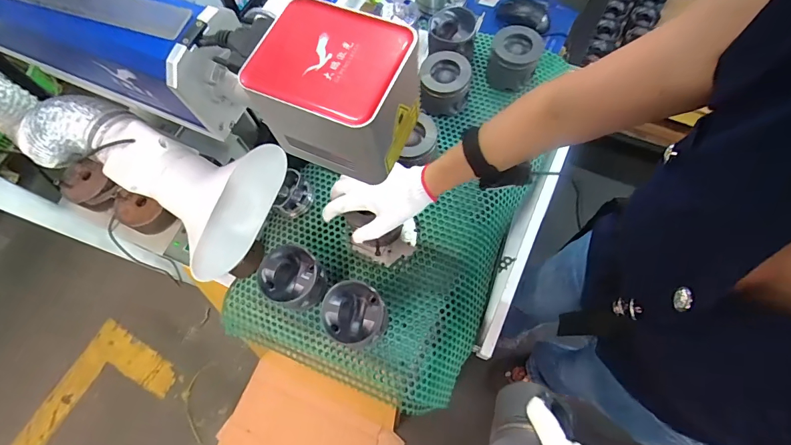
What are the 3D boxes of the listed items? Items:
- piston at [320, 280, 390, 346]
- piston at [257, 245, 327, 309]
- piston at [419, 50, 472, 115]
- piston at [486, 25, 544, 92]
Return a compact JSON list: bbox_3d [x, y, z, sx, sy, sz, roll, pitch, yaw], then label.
[{"bbox_3d":[-0.058,0.137,0.600,0.087,0.073,0.084,-2,68,5],"label":"piston"},{"bbox_3d":[-0.157,0.087,0.627,0.089,0.073,0.085,-2,68,5],"label":"piston"},{"bbox_3d":[0.090,-0.252,0.734,0.088,0.070,0.083,-1,68,5],"label":"piston"},{"bbox_3d":[0.212,-0.292,0.725,0.088,0.076,0.075,11,70,10],"label":"piston"}]

